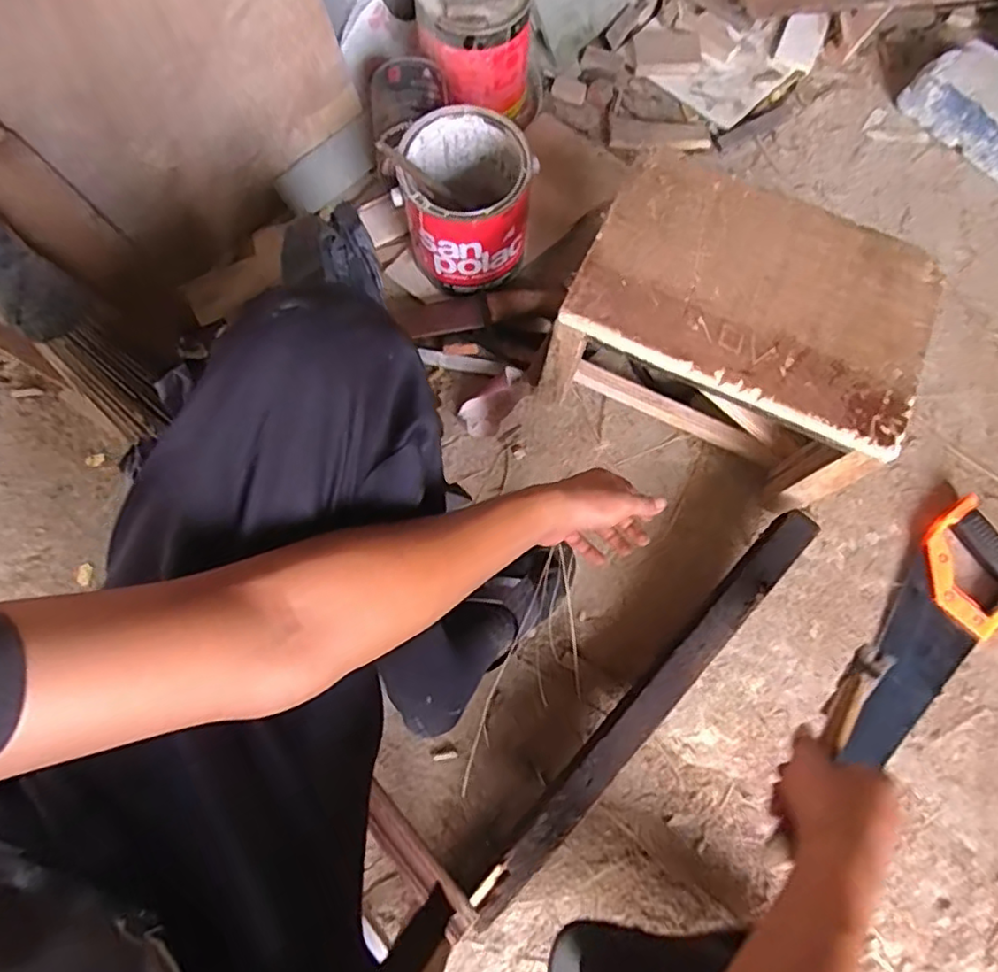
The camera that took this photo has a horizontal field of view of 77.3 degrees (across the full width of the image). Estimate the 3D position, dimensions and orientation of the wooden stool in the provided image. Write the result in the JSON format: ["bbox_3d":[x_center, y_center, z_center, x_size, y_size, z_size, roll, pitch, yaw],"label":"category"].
[{"bbox_3d":[0.246,-0.153,0.689,0.325,0.230,0.233,26,75,8],"label":"wooden stool"}]

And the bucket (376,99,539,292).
[{"bbox_3d":[-0.040,-0.344,0.771,0.154,0.158,0.154,0,73,0],"label":"bucket"}]

